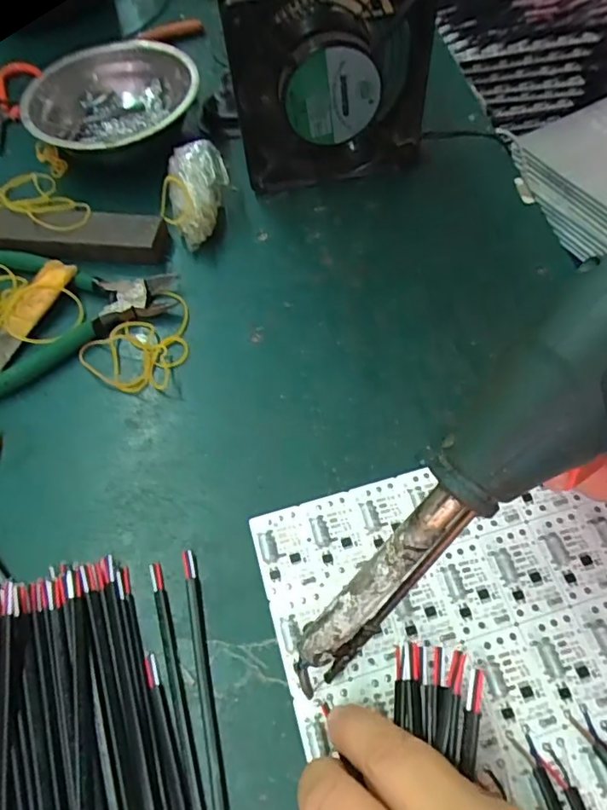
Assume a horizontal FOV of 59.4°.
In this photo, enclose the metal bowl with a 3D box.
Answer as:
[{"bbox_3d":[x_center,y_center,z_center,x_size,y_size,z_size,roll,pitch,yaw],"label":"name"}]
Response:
[{"bbox_3d":[-0.139,-0.218,0.399,0.126,0.040,0.134,-9,59,-3],"label":"metal bowl"}]

